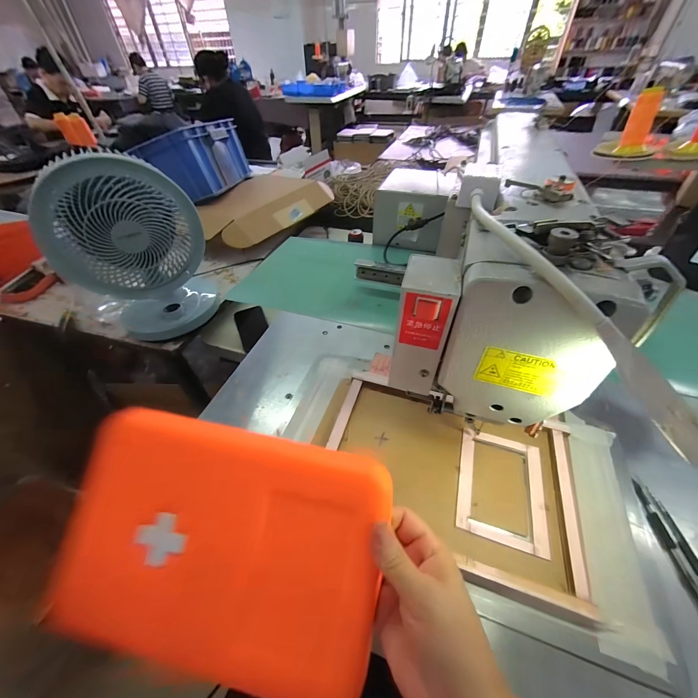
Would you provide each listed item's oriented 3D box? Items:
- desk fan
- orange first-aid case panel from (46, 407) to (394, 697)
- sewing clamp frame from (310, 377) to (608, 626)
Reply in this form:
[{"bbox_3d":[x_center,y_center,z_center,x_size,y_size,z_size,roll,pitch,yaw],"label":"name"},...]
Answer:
[{"bbox_3d":[-0.387,-0.180,0.545,0.220,0.295,0.162,-29,52,-24],"label":"desk fan"},{"bbox_3d":[-0.102,0.154,0.235,0.248,0.020,0.175,10,81,8],"label":"orange first-aid case panel"},{"bbox_3d":[0.107,0.141,0.367,0.307,0.014,0.203,14,48,14],"label":"sewing clamp frame"}]

